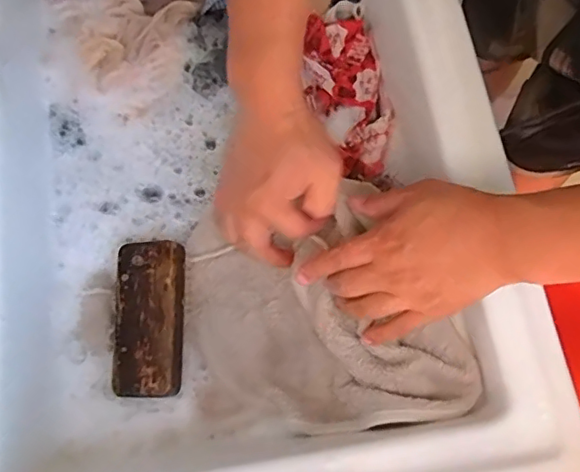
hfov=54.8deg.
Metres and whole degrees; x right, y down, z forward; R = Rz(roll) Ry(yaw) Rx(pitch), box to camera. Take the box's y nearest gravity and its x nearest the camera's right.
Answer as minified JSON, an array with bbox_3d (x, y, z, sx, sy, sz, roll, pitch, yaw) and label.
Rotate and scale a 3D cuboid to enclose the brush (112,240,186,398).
[{"bbox_3d":[-0.126,0.074,0.507,0.067,0.023,0.135,-6,77,18],"label":"brush"}]

